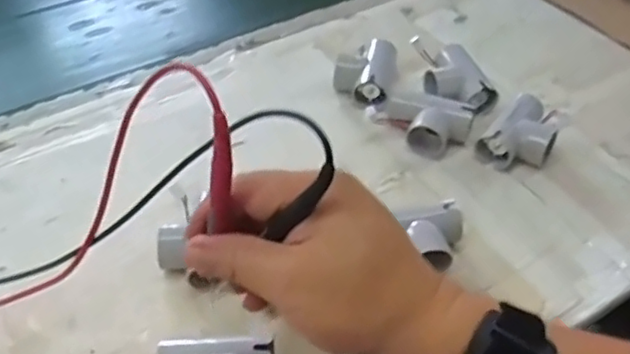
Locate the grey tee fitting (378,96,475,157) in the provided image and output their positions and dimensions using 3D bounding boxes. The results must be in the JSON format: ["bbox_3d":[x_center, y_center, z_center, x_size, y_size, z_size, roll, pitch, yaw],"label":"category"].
[{"bbox_3d":[0.093,-0.048,0.560,0.084,0.031,0.043,18,50,15],"label":"grey tee fitting"}]

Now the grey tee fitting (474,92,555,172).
[{"bbox_3d":[0.182,-0.036,0.551,0.055,0.032,0.067,35,56,27],"label":"grey tee fitting"}]

